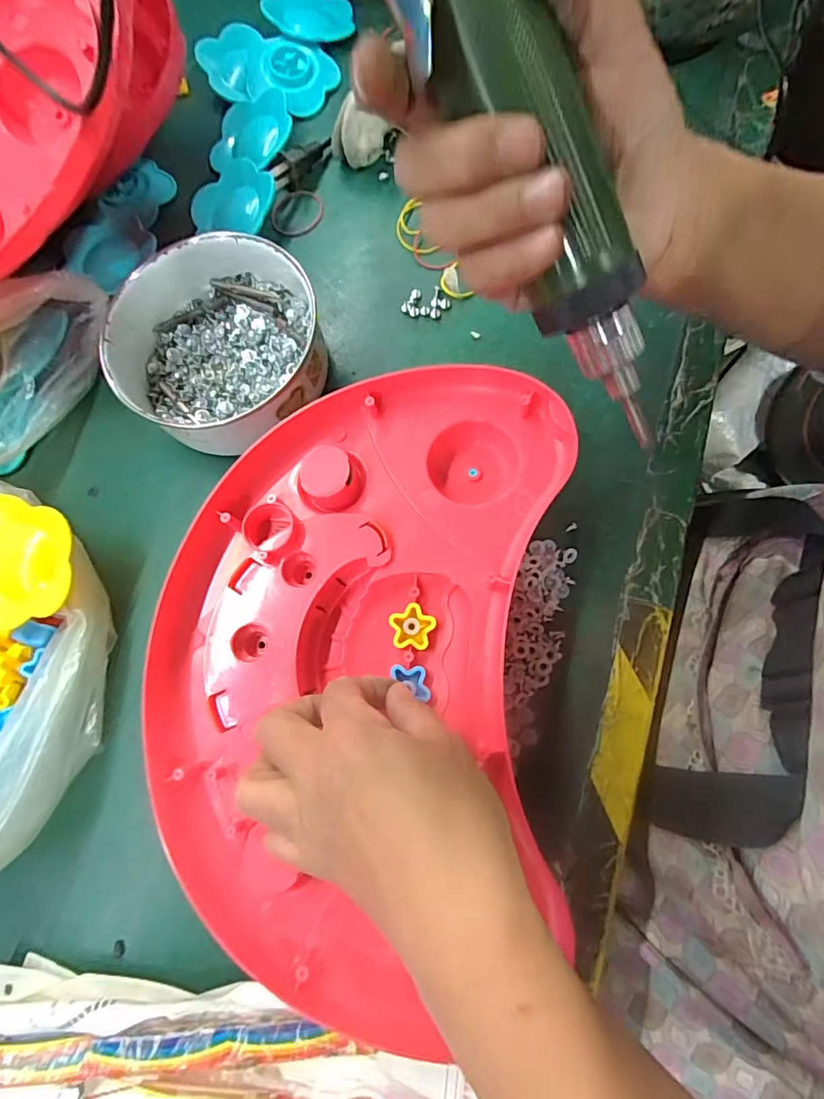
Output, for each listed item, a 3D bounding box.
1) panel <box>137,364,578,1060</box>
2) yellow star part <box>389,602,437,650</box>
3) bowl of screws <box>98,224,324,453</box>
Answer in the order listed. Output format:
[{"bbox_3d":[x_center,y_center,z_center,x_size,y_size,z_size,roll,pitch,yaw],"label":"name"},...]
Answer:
[{"bbox_3d":[-0.035,0.056,0.287,0.224,0.045,0.334,4,74,3],"label":"panel"},{"bbox_3d":[0.000,0.044,0.298,0.026,0.006,0.025,4,76,8],"label":"yellow star part"},{"bbox_3d":[-0.134,-0.139,0.347,0.147,0.046,0.136,-16,74,2],"label":"bowl of screws"}]

